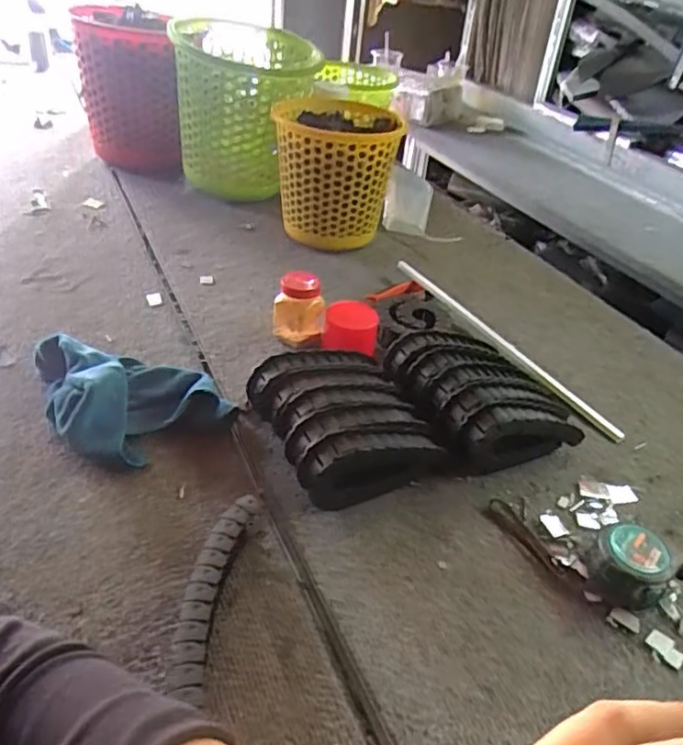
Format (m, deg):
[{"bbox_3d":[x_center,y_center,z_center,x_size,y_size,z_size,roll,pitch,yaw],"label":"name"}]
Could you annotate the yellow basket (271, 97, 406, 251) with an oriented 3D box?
[{"bbox_3d":[-0.018,-0.318,0.992,0.175,0.191,0.213,0,36,-10],"label":"yellow basket"}]

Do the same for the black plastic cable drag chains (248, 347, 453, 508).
[{"bbox_3d":[0.005,0.047,0.606,0.148,0.071,0.156,-12,40,-24],"label":"black plastic cable drag chains"}]

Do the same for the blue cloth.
[{"bbox_3d":[-0.238,0.021,0.627,0.226,0.046,0.124,22,38,19],"label":"blue cloth"}]

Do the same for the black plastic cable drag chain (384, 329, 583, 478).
[{"bbox_3d":[0.152,0.024,0.666,0.175,0.071,0.167,-8,38,-20],"label":"black plastic cable drag chain"}]

